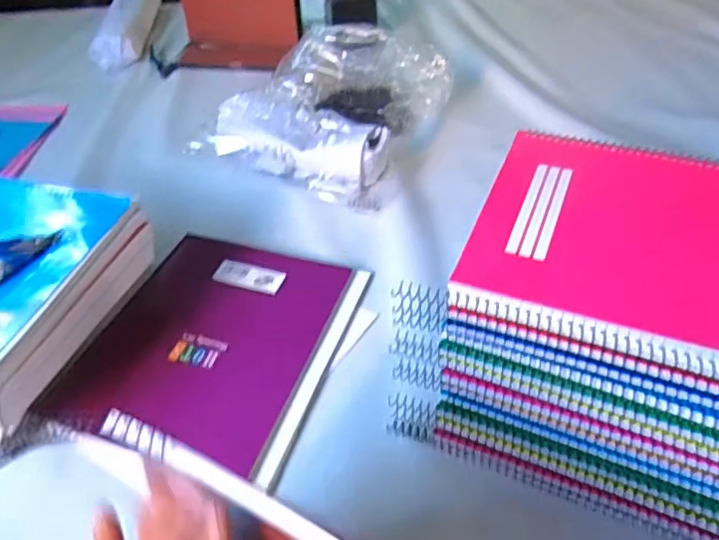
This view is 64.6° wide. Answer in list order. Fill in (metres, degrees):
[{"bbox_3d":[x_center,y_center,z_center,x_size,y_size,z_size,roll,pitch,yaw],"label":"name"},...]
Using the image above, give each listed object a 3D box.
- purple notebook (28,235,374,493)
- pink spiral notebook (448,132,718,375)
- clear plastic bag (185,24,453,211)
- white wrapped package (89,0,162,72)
[{"bbox_3d":[-0.125,0.055,0.524,0.205,0.023,0.248,11,44,13],"label":"purple notebook"},{"bbox_3d":[0.209,-0.020,0.388,0.244,0.017,0.208,14,48,17],"label":"pink spiral notebook"},{"bbox_3d":[-0.043,-0.219,0.744,0.253,0.120,0.259,15,45,18],"label":"clear plastic bag"},{"bbox_3d":[-0.425,-0.461,1.059,0.072,0.073,0.313,-5,43,-3],"label":"white wrapped package"}]

